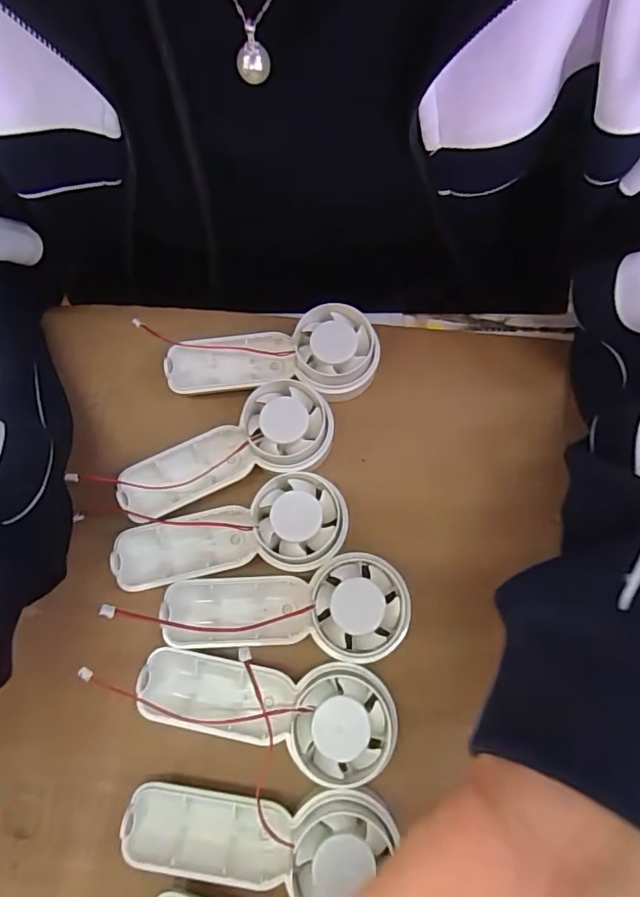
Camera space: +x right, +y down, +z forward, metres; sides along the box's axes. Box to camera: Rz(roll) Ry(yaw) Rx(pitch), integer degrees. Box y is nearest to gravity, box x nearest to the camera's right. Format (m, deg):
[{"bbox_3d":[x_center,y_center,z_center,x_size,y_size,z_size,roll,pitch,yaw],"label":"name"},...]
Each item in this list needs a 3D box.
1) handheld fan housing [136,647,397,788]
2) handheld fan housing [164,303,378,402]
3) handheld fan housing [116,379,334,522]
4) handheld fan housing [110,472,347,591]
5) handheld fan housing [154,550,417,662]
[{"bbox_3d":[-0.024,0.111,0.225,0.109,0.026,0.041,11,73,4],"label":"handheld fan housing"},{"bbox_3d":[-0.028,-0.049,0.276,0.114,0.025,0.045,-3,72,13],"label":"handheld fan housing"},{"bbox_3d":[-0.048,0.001,0.262,0.108,0.025,0.044,-18,73,-5],"label":"handheld fan housing"},{"bbox_3d":[-0.043,0.040,0.249,0.109,0.026,0.044,-6,72,-1],"label":"handheld fan housing"},{"bbox_3d":[-0.017,0.073,0.238,0.109,0.027,0.043,0,72,1],"label":"handheld fan housing"}]

